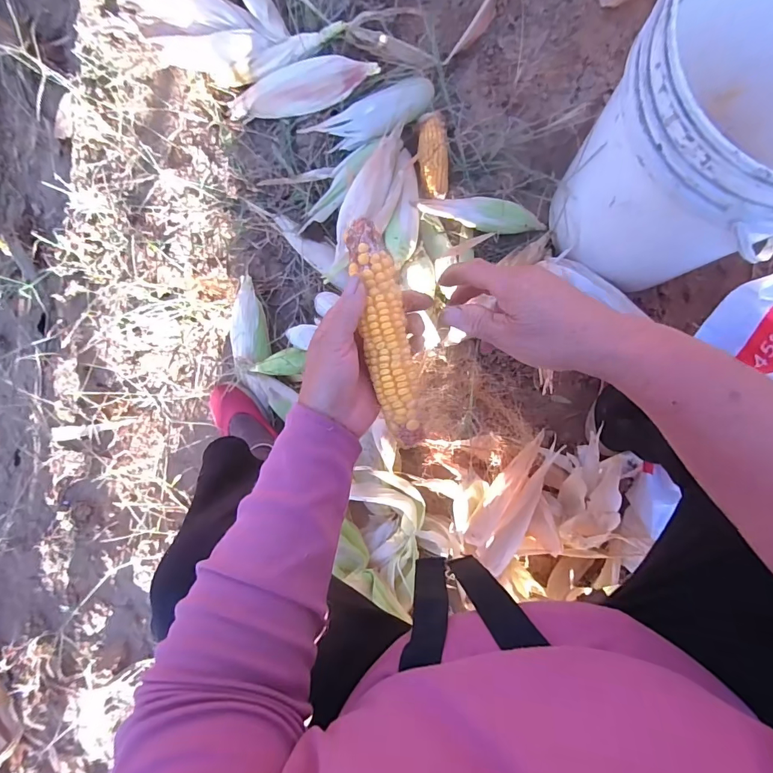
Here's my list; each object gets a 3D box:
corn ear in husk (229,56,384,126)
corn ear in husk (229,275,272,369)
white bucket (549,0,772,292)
[{"bbox_3d":[-0.157,-0.522,0.731,0.275,0.065,0.062,-5,90,7],"label":"corn ear in husk"},{"bbox_3d":[-0.263,-0.116,0.766,0.077,0.048,0.159,-7,90,7],"label":"corn ear in husk"},{"bbox_3d":[0.424,-0.316,0.520,0.286,0.308,0.308,0,90,7],"label":"white bucket"}]

